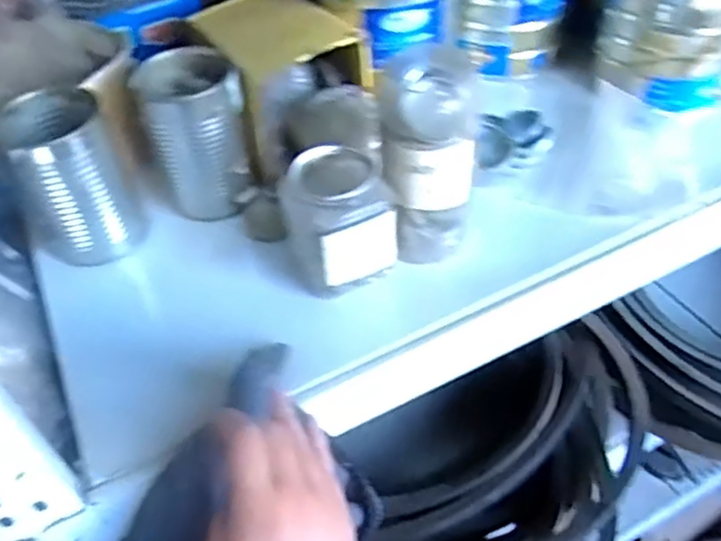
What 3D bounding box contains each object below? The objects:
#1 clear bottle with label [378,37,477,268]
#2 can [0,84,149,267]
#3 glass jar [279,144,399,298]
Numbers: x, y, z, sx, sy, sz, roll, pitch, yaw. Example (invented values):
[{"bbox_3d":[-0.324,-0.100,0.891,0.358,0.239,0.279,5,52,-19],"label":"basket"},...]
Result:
[{"bbox_3d":[0.046,-0.069,0.449,0.062,0.141,0.065,4,47,10],"label":"clear bottle with label"},{"bbox_3d":[-0.214,-0.069,0.500,0.075,0.116,0.068,-18,47,-11],"label":"can"},{"bbox_3d":[-0.014,-0.032,0.451,0.074,0.079,0.062,-7,46,0],"label":"glass jar"}]

